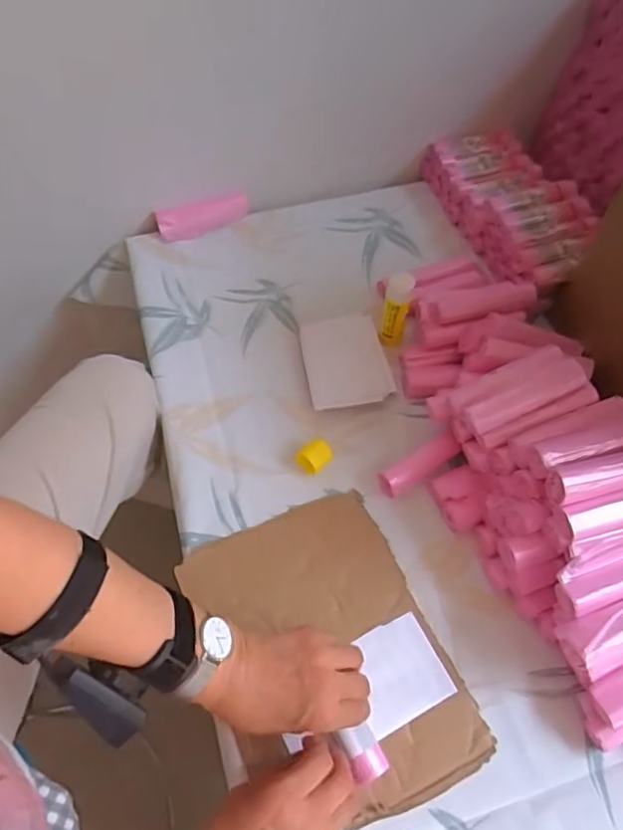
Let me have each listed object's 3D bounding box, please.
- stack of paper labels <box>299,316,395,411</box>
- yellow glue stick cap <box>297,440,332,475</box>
[{"bbox_3d":[0.039,-0.061,0.693,0.093,0.008,0.111,-10,61,-6],"label":"stack of paper labels"},{"bbox_3d":[0.004,0.044,0.630,0.033,0.019,0.026,-38,68,-20],"label":"yellow glue stick cap"}]

